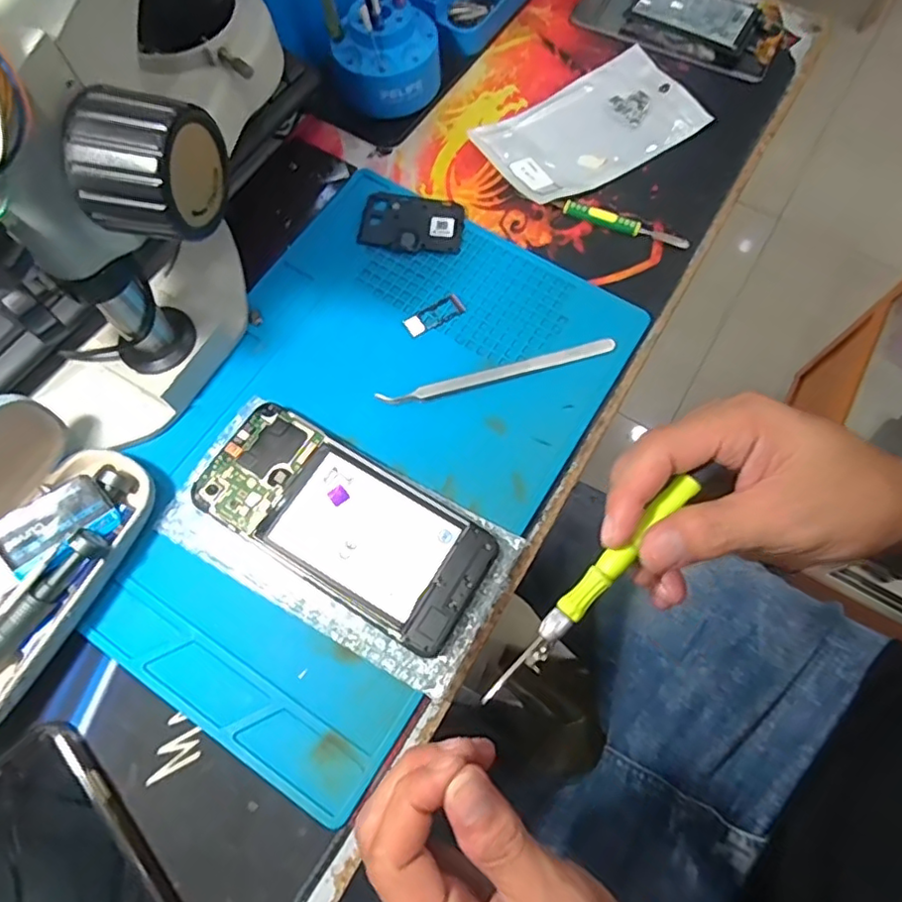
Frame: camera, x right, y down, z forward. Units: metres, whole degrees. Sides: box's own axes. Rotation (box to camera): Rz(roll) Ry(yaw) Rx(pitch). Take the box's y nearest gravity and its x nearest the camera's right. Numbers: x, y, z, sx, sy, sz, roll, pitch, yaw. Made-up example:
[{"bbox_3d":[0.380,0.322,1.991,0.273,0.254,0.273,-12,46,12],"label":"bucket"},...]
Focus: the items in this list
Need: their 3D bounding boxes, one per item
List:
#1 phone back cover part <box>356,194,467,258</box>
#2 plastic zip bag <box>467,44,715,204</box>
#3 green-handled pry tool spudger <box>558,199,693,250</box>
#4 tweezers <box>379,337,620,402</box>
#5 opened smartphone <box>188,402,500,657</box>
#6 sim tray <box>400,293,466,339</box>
[{"bbox_3d":[-0.027,-0.158,0.408,0.069,0.005,0.048,8,70,3],"label":"phone back cover part"},{"bbox_3d":[0.100,-0.236,0.432,0.155,0.012,0.084,-29,73,-10],"label":"plastic zip bag"},{"bbox_3d":[0.120,-0.155,0.406,0.087,0.008,0.012,21,71,8],"label":"green-handled pry tool spudger"},{"bbox_3d":[0.030,-0.047,0.365,0.148,0.006,0.010,-15,71,-5],"label":"tweezers"},{"bbox_3d":[-0.058,0.038,0.325,0.160,0.016,0.071,31,73,11],"label":"opened smartphone"},{"bbox_3d":[-0.011,-0.088,0.380,0.041,0.004,0.015,-31,73,-10],"label":"sim tray"}]

